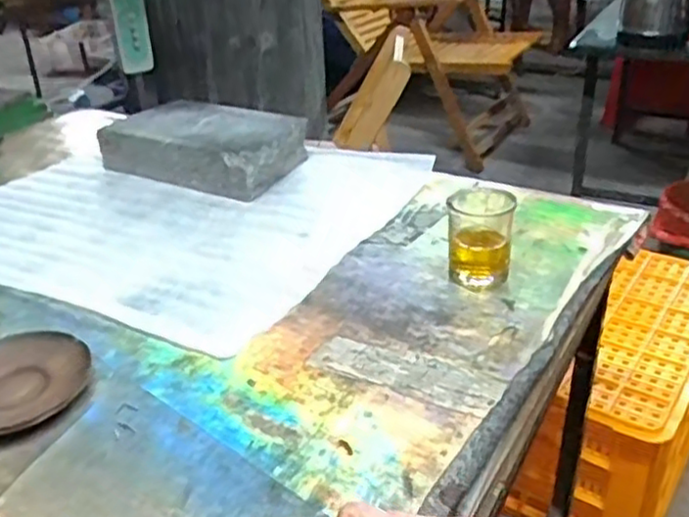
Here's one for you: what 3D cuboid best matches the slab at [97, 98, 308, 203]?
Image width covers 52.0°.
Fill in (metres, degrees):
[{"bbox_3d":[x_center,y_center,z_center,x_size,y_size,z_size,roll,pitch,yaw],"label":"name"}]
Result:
[{"bbox_3d":[-0.180,-0.151,0.919,0.240,0.062,0.140,12,33,25],"label":"slab"}]

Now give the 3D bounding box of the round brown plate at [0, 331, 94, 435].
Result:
[{"bbox_3d":[-0.259,0.095,0.546,0.106,0.016,0.110,-2,29,1],"label":"round brown plate"}]

